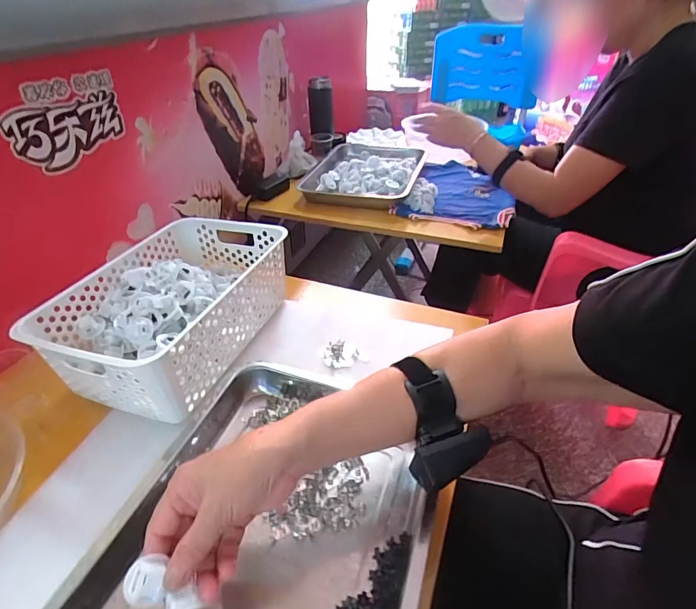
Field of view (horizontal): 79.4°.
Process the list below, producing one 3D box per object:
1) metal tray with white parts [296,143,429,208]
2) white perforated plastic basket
[{"bbox_3d":[0.041,-0.335,1.067,0.271,0.048,0.314,10,38,14],"label":"metal tray with white parts"},{"bbox_3d":[-0.243,0.000,0.596,0.217,0.115,0.318,14,39,19],"label":"white perforated plastic basket"}]

